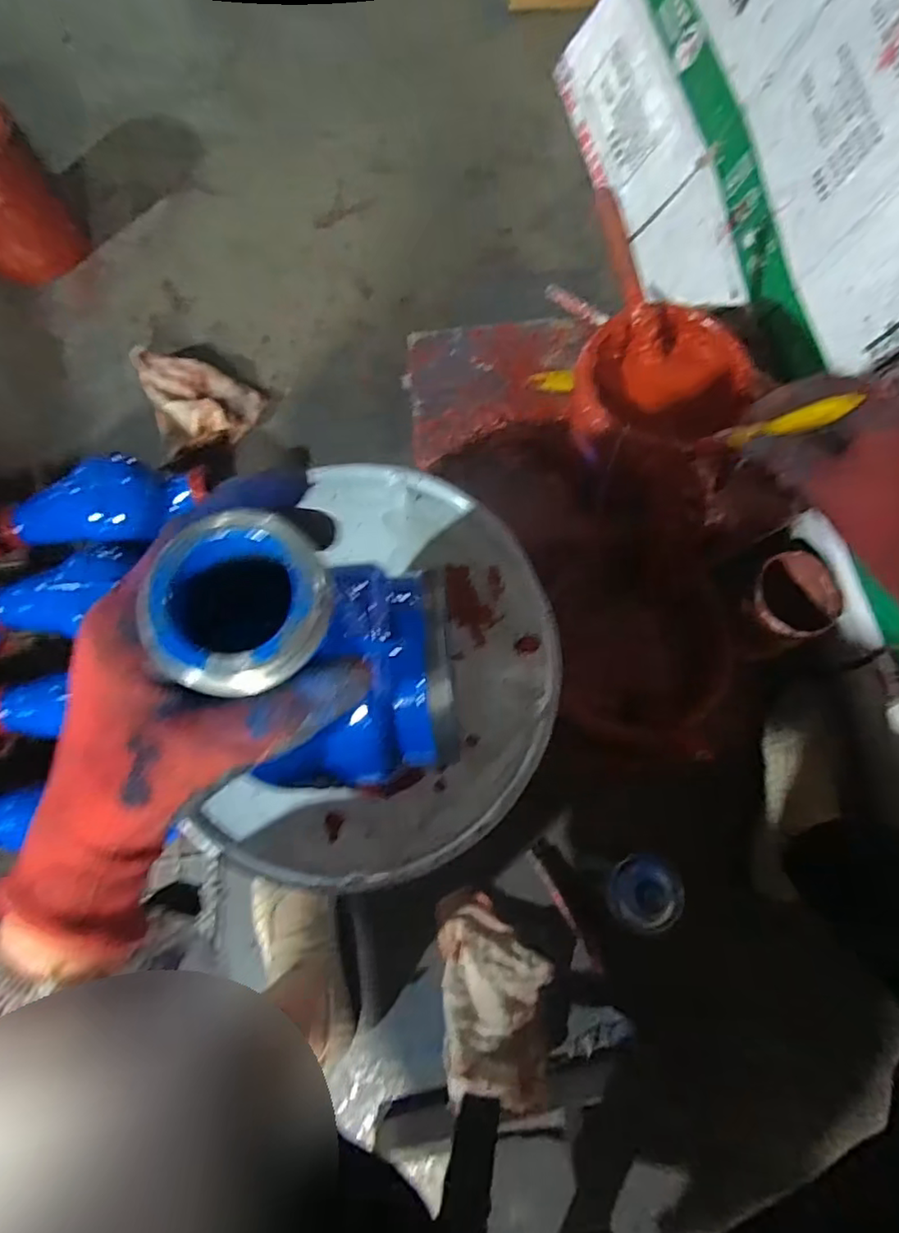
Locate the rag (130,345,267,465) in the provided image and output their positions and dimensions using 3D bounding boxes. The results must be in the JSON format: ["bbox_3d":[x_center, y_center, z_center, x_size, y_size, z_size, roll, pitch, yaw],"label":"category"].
[{"bbox_3d":[-0.330,-0.294,0.797,0.150,0.047,0.134,-14,75,-3],"label":"rag"}]

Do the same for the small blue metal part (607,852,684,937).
[{"bbox_3d":[0.170,0.238,0.515,0.059,0.016,0.061,0,75,1],"label":"small blue metal part"}]

